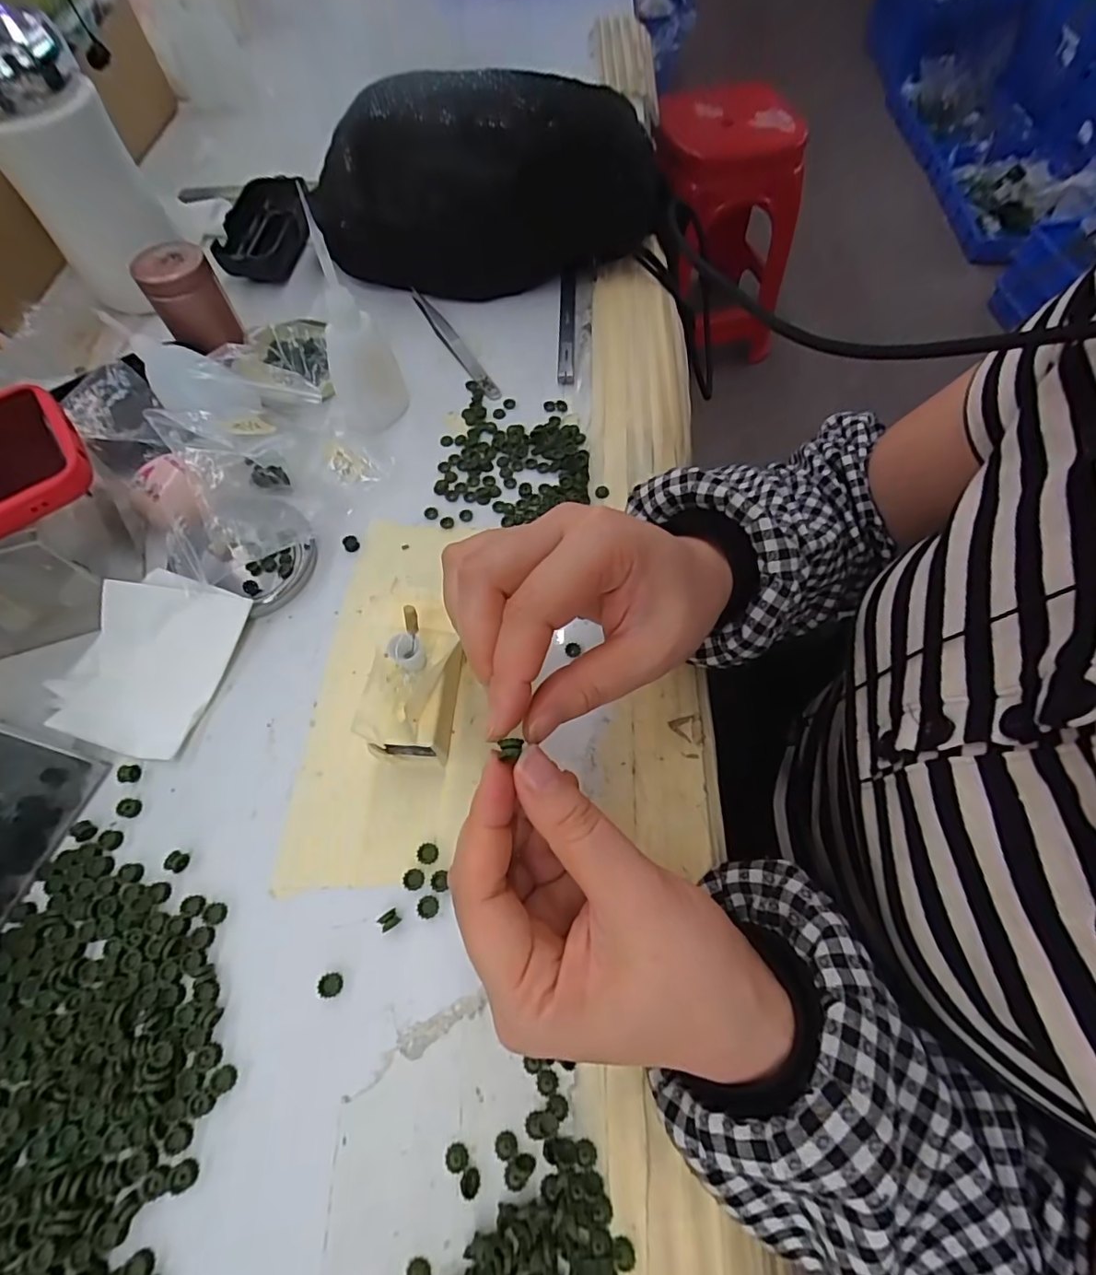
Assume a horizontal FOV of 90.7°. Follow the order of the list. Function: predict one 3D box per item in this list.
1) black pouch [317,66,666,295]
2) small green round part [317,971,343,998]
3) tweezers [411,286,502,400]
[{"bbox_3d":[-0.040,-0.330,0.388,0.243,0.106,0.091,-5,64,-2],"label":"black pouch"},{"bbox_3d":[-0.089,0.142,0.221,0.008,0.006,0.009,-16,65,-7],"label":"small green round part"},{"bbox_3d":[-0.069,-0.217,0.392,0.011,0.004,0.137,-27,67,-12],"label":"tweezers"}]

